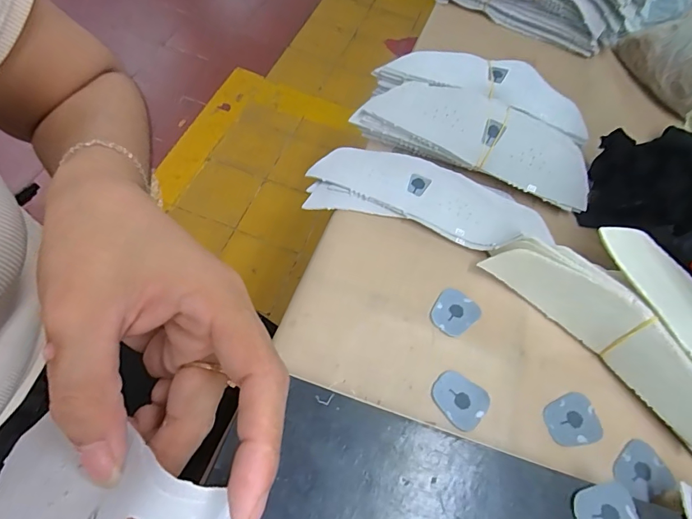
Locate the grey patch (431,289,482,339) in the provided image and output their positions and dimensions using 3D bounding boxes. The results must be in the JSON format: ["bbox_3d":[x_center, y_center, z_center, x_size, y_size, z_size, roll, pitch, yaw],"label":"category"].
[{"bbox_3d":[0.085,0.042,0.334,0.032,0.004,0.037,39,65,15],"label":"grey patch"}]

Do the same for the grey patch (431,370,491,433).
[{"bbox_3d":[0.081,0.100,0.304,0.038,0.004,0.032,36,64,13],"label":"grey patch"}]

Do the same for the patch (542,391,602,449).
[{"bbox_3d":[0.163,0.115,0.304,0.037,0.004,0.033,-14,64,-13],"label":"patch"}]

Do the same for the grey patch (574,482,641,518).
[{"bbox_3d":[0.158,0.154,0.256,0.039,0.004,0.033,3,62,-4],"label":"grey patch"}]

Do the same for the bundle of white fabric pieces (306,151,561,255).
[{"bbox_3d":[0.073,-0.052,0.378,0.211,0.021,0.068,17,62,4],"label":"bundle of white fabric pieces"}]

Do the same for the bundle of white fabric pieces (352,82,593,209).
[{"bbox_3d":[0.119,-0.114,0.389,0.217,0.044,0.065,21,61,7],"label":"bundle of white fabric pieces"}]

